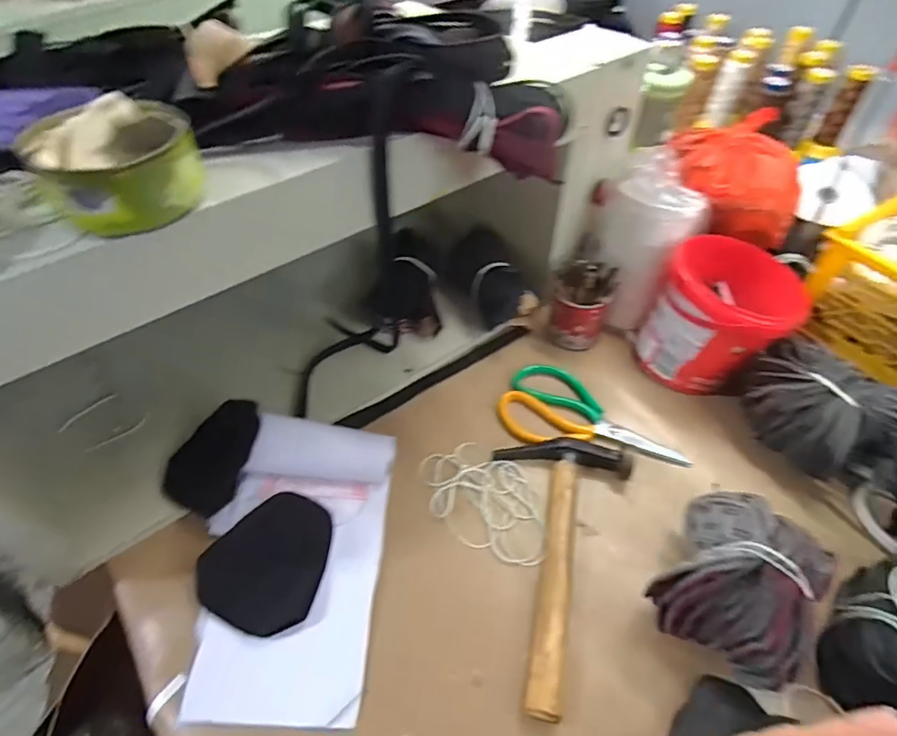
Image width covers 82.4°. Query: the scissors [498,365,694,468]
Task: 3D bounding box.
[{"bbox_3d":[0.154,0.048,0.552,0.191,0.016,0.093,9,50,8],"label":"scissors"}]

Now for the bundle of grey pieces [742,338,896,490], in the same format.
[{"bbox_3d":[0.357,0.048,0.489,0.073,0.082,0.150,-30,56,-23],"label":"bundle of grey pieces"}]

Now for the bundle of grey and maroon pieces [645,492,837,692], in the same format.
[{"bbox_3d":[0.220,0.165,0.392,0.104,0.095,0.104,27,55,21],"label":"bundle of grey and maroon pieces"}]

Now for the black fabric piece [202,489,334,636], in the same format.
[{"bbox_3d":[-0.149,0.162,0.437,0.093,0.004,0.109,27,53,8],"label":"black fabric piece"}]

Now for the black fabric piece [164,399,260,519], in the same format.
[{"bbox_3d":[-0.227,0.082,0.495,0.084,0.014,0.109,8,65,29],"label":"black fabric piece"}]

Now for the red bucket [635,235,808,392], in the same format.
[{"bbox_3d":[0.284,-0.047,0.564,0.127,0.135,0.127,0,49,0],"label":"red bucket"}]

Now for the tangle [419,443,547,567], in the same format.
[{"bbox_3d":[0.034,0.123,0.492,0.138,0.007,0.093,21,53,17],"label":"tangle"}]

